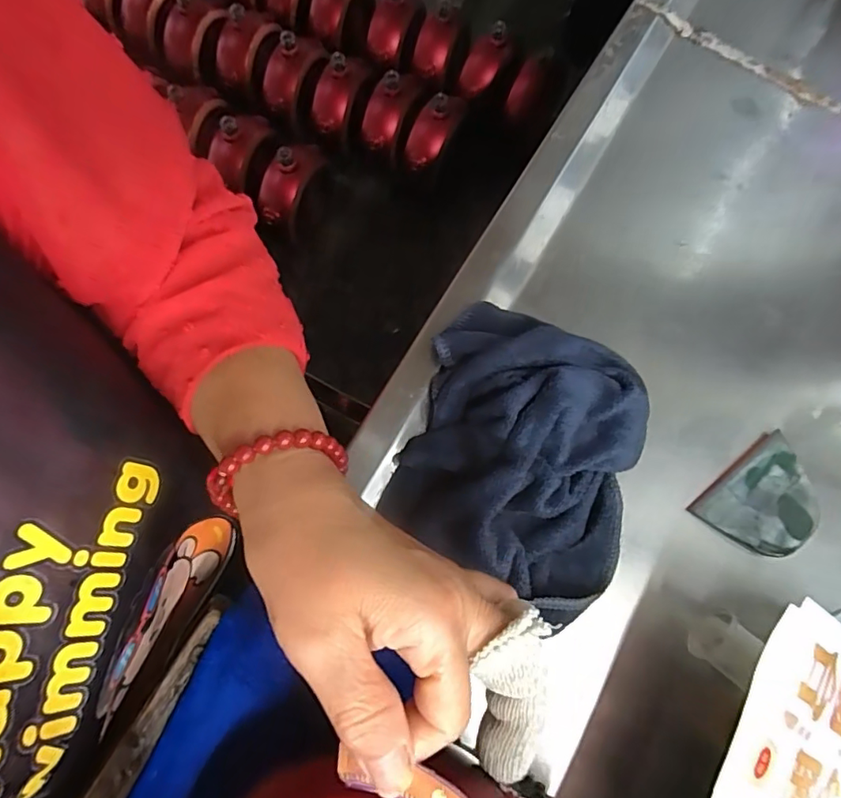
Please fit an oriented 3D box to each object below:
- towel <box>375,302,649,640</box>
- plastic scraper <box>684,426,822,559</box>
[{"bbox_3d":[0.062,0.028,0.310,0.135,0.042,0.160,18,74,4],"label":"towel"},{"bbox_3d":[0.222,0.067,0.337,0.080,0.010,0.060,-37,78,-11],"label":"plastic scraper"}]

